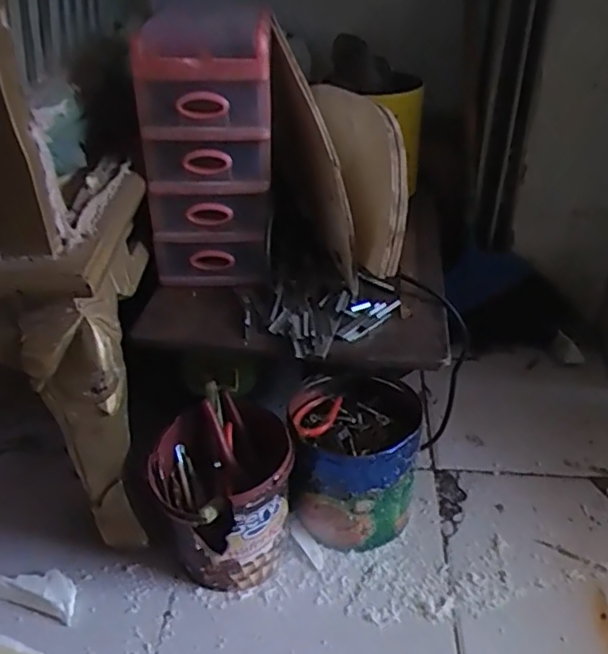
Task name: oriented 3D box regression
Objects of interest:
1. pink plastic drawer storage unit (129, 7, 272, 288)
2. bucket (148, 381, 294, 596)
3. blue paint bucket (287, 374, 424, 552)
[{"bbox_3d":[-0.105,-0.202,0.702,0.143,0.262,0.148,-4,35,-3],"label":"pink plastic drawer storage unit"},{"bbox_3d":[-0.084,0.180,0.676,0.142,0.165,0.137,-1,35,1],"label":"bucket"},{"bbox_3d":[0.058,0.159,0.730,0.140,0.157,0.144,-1,35,1],"label":"blue paint bucket"}]

